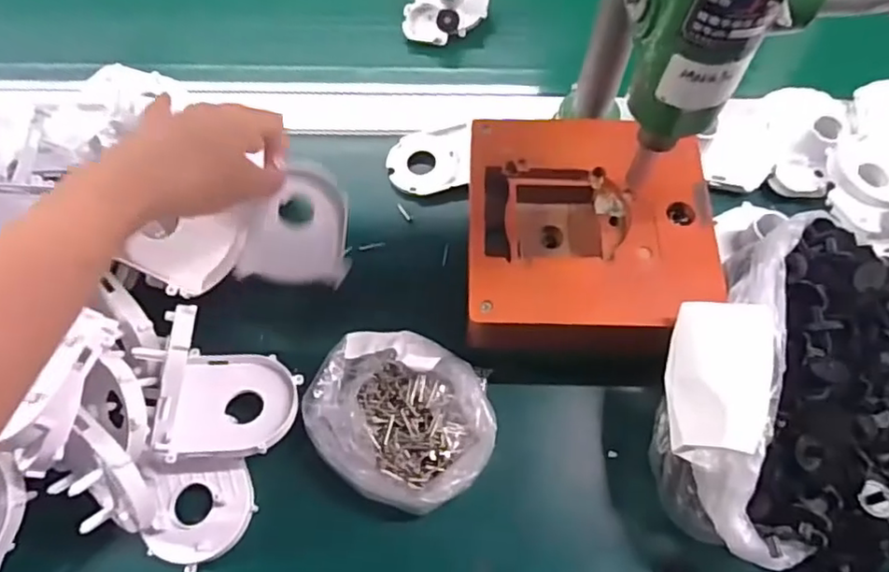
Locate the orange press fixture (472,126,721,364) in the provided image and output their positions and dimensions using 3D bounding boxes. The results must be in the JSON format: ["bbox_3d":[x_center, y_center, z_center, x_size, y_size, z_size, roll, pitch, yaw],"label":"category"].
[{"bbox_3d":[0.090,-0.024,0.411,0.149,0.073,0.161,4,66,-1],"label":"orange press fixture"}]

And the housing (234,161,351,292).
[{"bbox_3d":[-0.093,-0.038,0.413,0.067,0.007,0.081,16,103,-18],"label":"housing"}]

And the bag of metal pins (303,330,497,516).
[{"bbox_3d":[-0.027,0.080,0.386,0.113,0.029,0.094,32,68,10],"label":"bag of metal pins"}]

